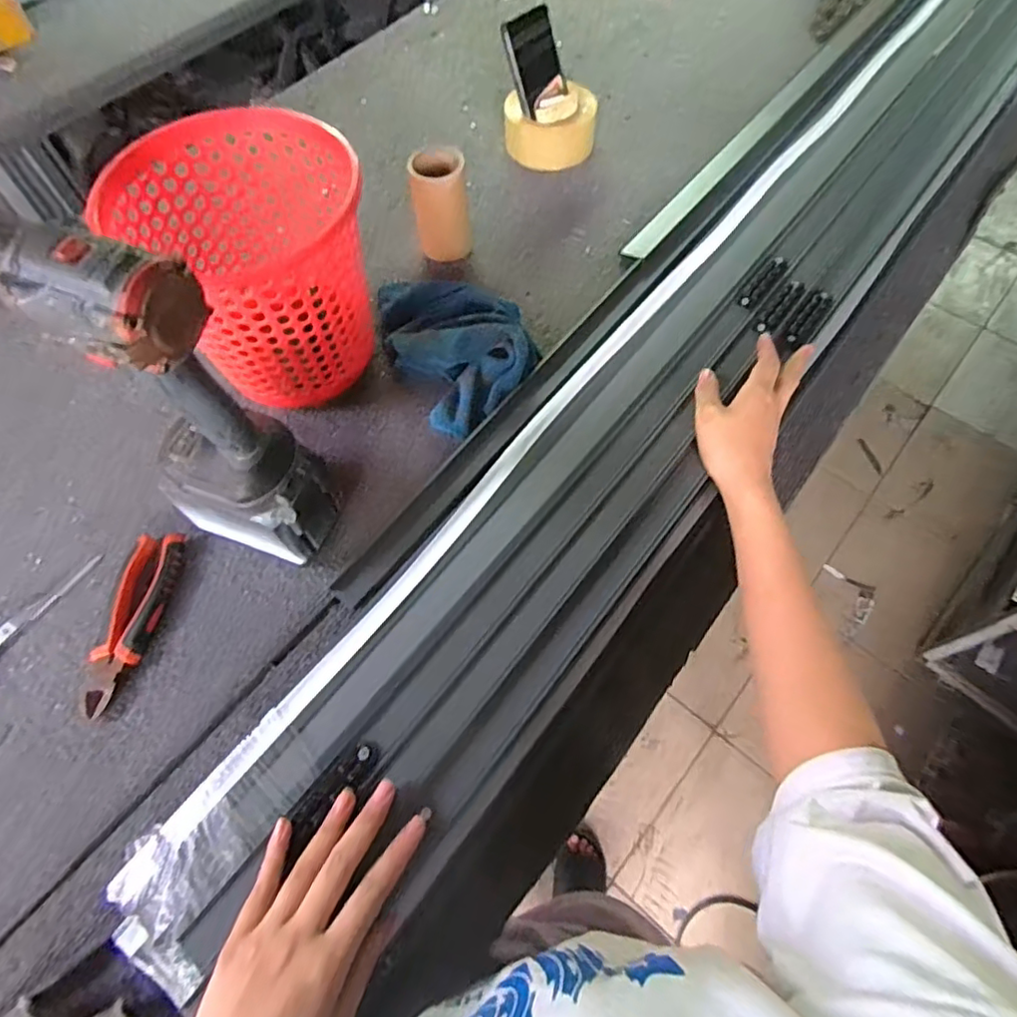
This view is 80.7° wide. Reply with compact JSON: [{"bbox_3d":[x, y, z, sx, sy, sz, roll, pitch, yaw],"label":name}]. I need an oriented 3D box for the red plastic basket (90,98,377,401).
[{"bbox_3d":[-0.213,-0.209,0.546,0.183,0.195,0.175,38,70,18],"label":"red plastic basket"}]

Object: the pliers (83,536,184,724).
[{"bbox_3d":[-0.306,0.091,0.491,0.043,0.018,0.150,4,64,3],"label":"pliers"}]

